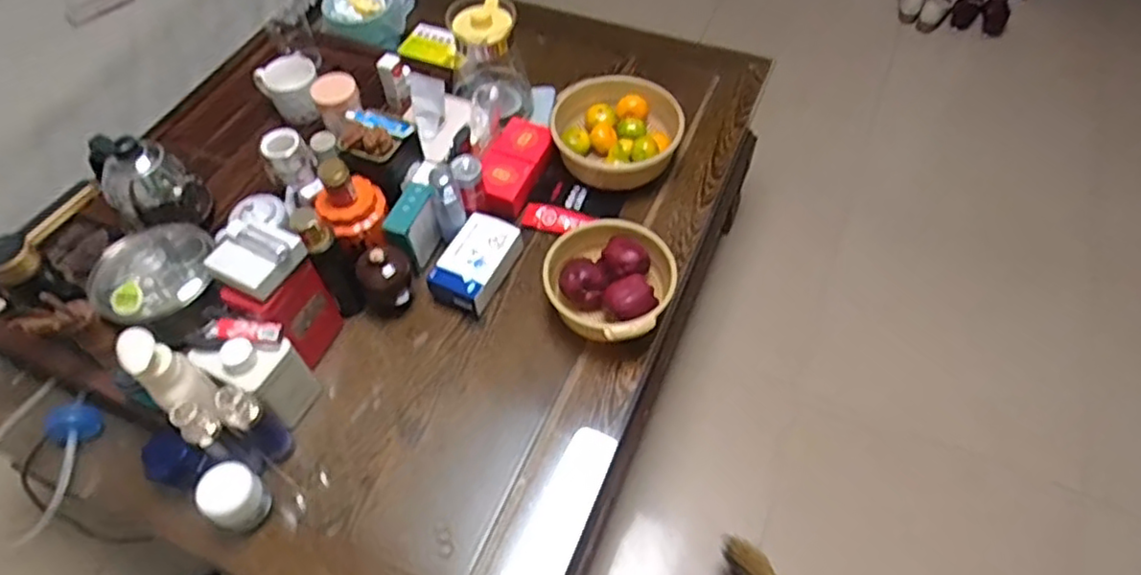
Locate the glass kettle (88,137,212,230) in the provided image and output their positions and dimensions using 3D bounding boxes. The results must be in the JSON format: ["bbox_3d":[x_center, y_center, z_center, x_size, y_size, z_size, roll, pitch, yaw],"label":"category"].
[{"bbox_3d":[-0.654,-0.161,1.066,0.123,0.133,0.139,-34,60,-21],"label":"glass kettle"}]

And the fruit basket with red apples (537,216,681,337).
[{"bbox_3d":[0.057,-0.004,1.080,0.196,0.090,0.203,-1,54,1],"label":"fruit basket with red apples"}]

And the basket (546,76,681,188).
[{"bbox_3d":[0.087,-0.300,1.292,0.241,0.099,0.243,-1,54,1],"label":"basket"}]

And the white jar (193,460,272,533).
[{"bbox_3d":[-0.440,0.275,0.896,0.071,0.083,0.070,-1,54,1],"label":"white jar"}]

